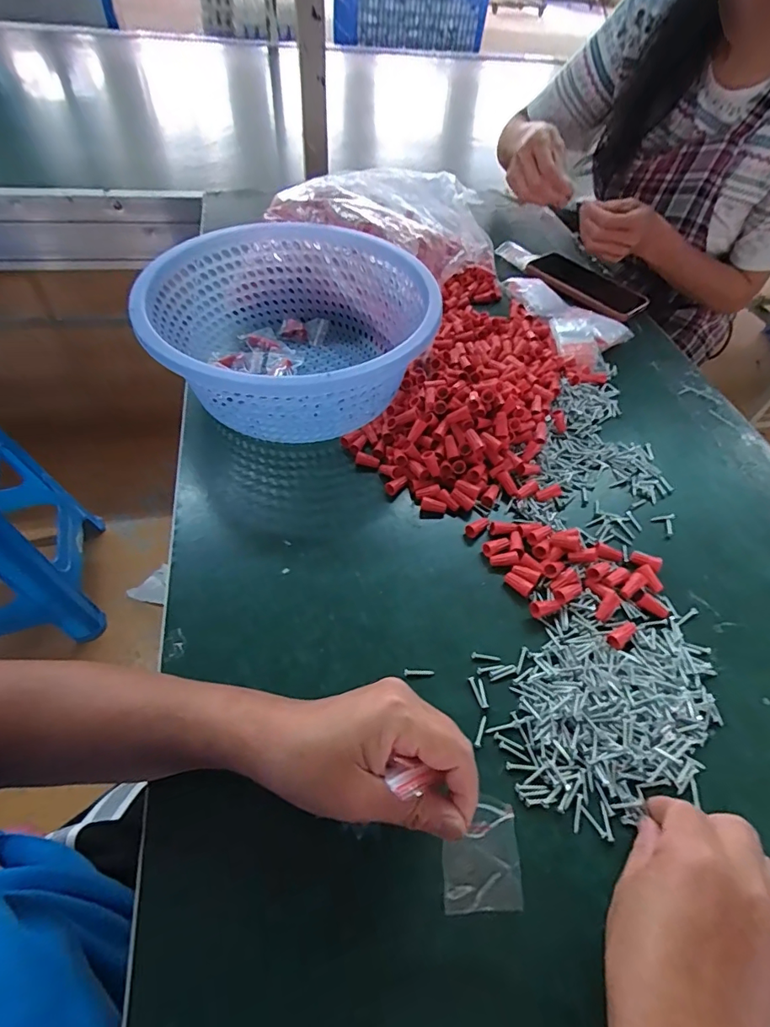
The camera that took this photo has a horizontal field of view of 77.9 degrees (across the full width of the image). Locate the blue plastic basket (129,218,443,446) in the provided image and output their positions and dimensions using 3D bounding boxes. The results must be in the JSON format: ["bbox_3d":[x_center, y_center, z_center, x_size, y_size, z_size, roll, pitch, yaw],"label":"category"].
[{"bbox_3d":[-0.088,-0.172,0.473,0.255,0.103,0.270,1,53,-2],"label":"blue plastic basket"}]

